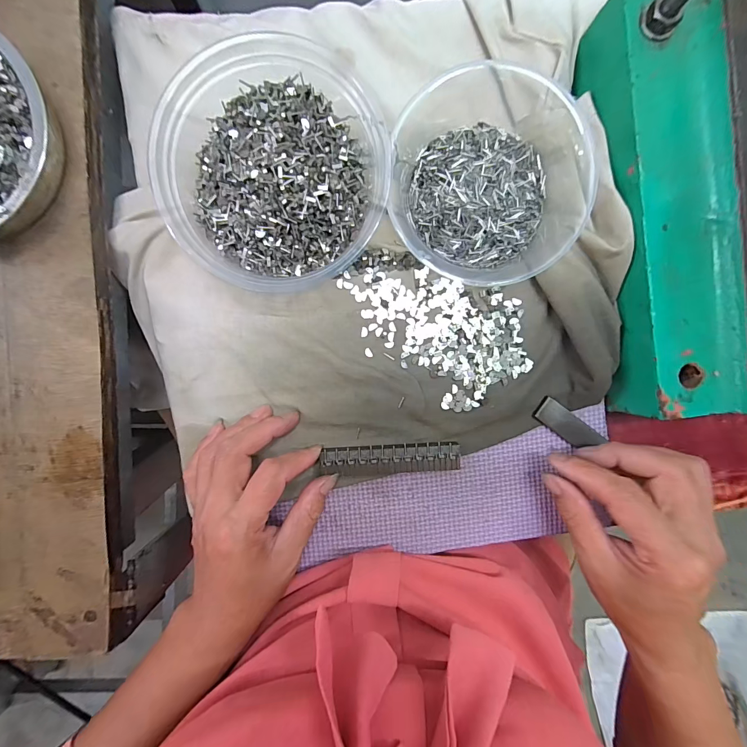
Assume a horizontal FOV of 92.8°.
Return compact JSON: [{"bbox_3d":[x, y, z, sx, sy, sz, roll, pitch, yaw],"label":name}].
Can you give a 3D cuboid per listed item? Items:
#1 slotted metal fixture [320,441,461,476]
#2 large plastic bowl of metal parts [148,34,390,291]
[{"bbox_3d":[0.013,0.060,0.248,0.095,0.005,0.021,-2,93,-2],"label":"slotted metal fixture"},{"bbox_3d":[-0.057,-0.124,0.221,0.138,0.049,0.136,0,94,-1],"label":"large plastic bowl of metal parts"}]

